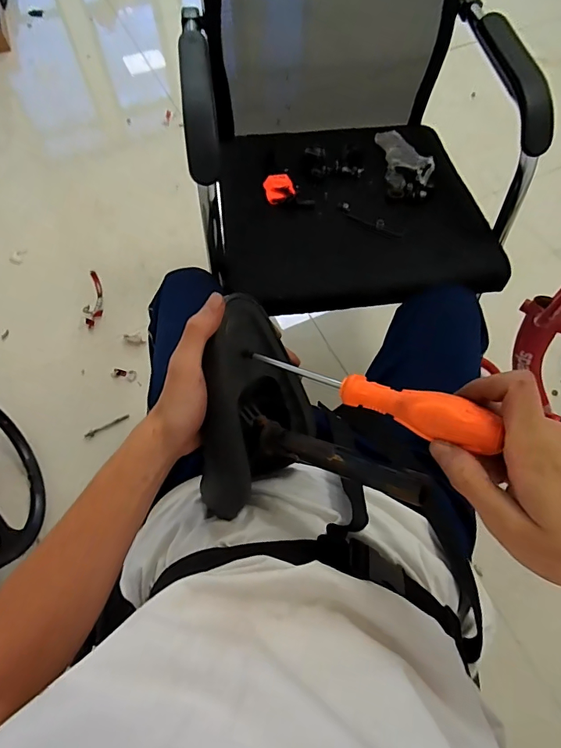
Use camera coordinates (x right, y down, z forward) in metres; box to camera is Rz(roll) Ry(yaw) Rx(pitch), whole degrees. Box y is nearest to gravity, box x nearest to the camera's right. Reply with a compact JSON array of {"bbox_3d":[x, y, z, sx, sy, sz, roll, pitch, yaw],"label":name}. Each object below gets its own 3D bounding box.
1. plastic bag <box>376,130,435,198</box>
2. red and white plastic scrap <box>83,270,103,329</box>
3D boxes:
[{"bbox_3d":[0.231,-0.409,0.823,0.074,0.049,0.195,-5,63,-3],"label":"plastic bag"},{"bbox_3d":[-0.530,-0.209,1.239,0.049,0.019,0.186,-9,63,-5],"label":"red and white plastic scrap"}]

